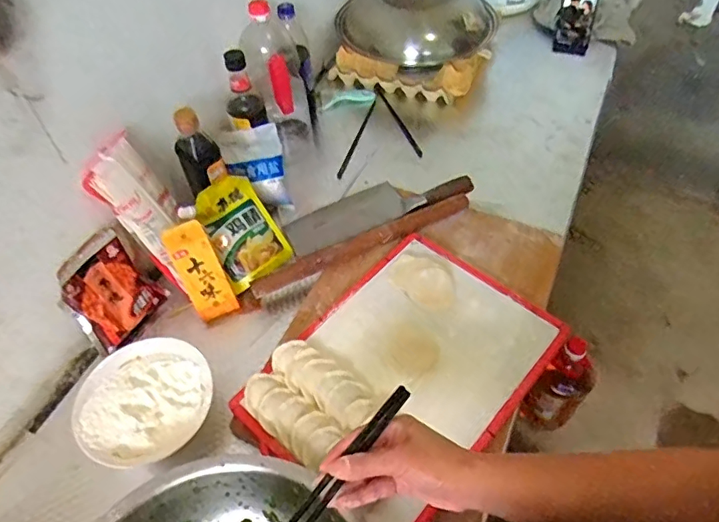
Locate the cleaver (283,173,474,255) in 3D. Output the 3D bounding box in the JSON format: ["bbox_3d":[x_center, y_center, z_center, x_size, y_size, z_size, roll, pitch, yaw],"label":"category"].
[{"bbox_3d":[0.030,-0.091,0.915,0.321,0.027,0.109,-17,52,5],"label":"cleaver"}]

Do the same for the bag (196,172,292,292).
[{"bbox_3d":[-0.184,-0.047,0.829,0.120,0.040,0.157,-35,95,-25],"label":"bag"}]

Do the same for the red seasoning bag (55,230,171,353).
[{"bbox_3d":[-0.360,0.040,0.768,0.023,0.150,0.120,6,47,30],"label":"red seasoning bag"}]

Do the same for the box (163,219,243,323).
[{"bbox_3d":[-0.229,0.014,0.779,0.060,0.152,0.020,-30,26,-19],"label":"box"}]

